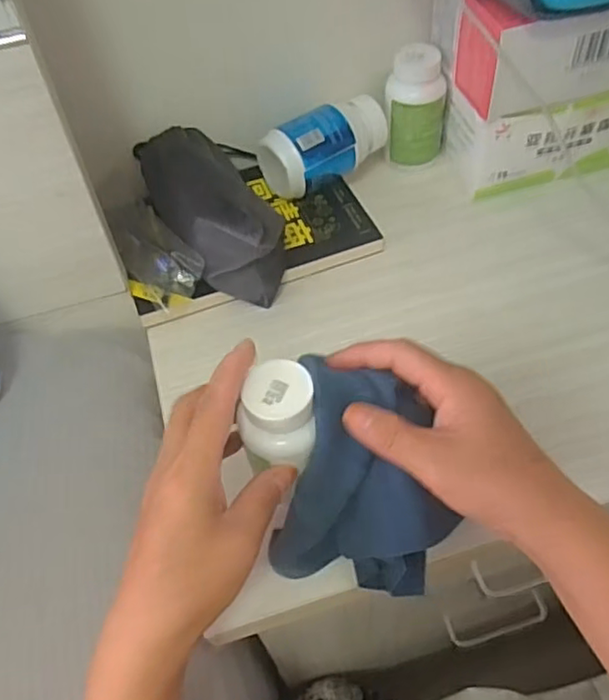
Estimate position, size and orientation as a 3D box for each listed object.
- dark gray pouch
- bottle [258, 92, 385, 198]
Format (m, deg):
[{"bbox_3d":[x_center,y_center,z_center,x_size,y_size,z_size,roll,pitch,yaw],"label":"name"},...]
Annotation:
[{"bbox_3d":[-0.074,-0.119,0.510,0.078,0.087,0.181,-28,55,-15],"label":"dark gray pouch"},{"bbox_3d":[0.020,-0.180,0.531,0.108,0.049,0.049,-30,56,-17],"label":"bottle"}]

